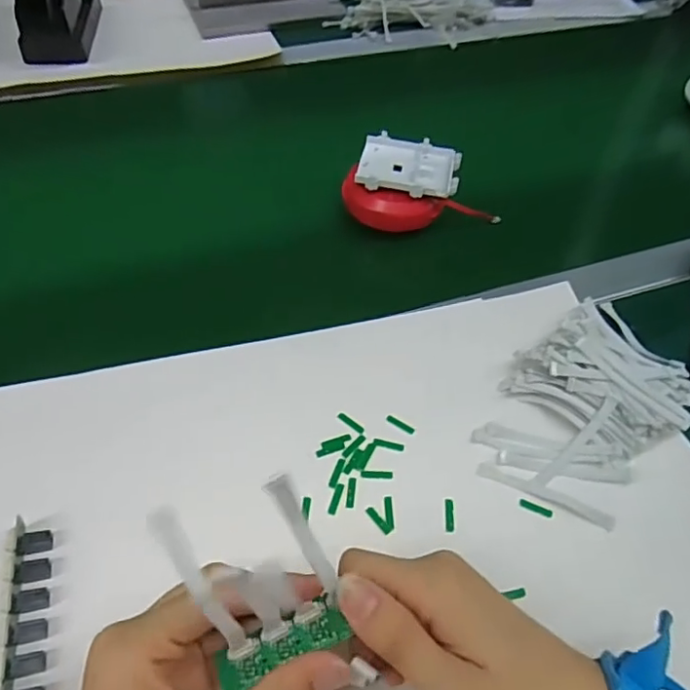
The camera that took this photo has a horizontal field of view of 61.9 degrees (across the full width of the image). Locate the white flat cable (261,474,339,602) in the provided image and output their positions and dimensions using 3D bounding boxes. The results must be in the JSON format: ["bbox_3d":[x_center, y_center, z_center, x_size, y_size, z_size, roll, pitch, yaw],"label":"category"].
[{"bbox_3d":[-0.016,0.077,0.231,0.010,0.073,0.006,-39,37,-28],"label":"white flat cable"}]

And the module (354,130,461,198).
[{"bbox_3d":[0.057,-0.158,0.505,0.086,0.011,0.073,13,53,4],"label":"module"}]

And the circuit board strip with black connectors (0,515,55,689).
[{"bbox_3d":[-0.169,0.152,0.306,0.018,0.019,0.114,-9,55,-12],"label":"circuit board strip with black connectors"}]

